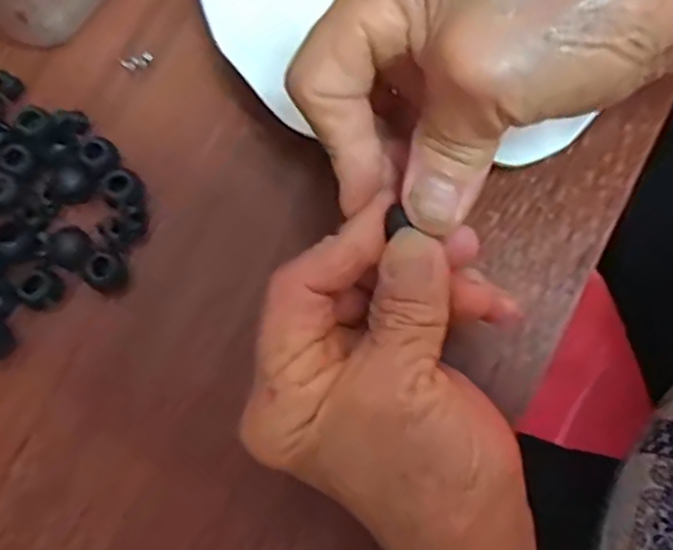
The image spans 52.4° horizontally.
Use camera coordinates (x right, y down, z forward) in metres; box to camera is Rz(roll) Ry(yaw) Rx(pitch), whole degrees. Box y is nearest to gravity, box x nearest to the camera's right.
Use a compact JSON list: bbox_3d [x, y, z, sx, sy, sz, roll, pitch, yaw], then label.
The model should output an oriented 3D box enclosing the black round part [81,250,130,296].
[{"bbox_3d":[-0.088,-0.001,0.260,0.014,0.010,0.015,0,76,-1],"label":"black round part"}]

